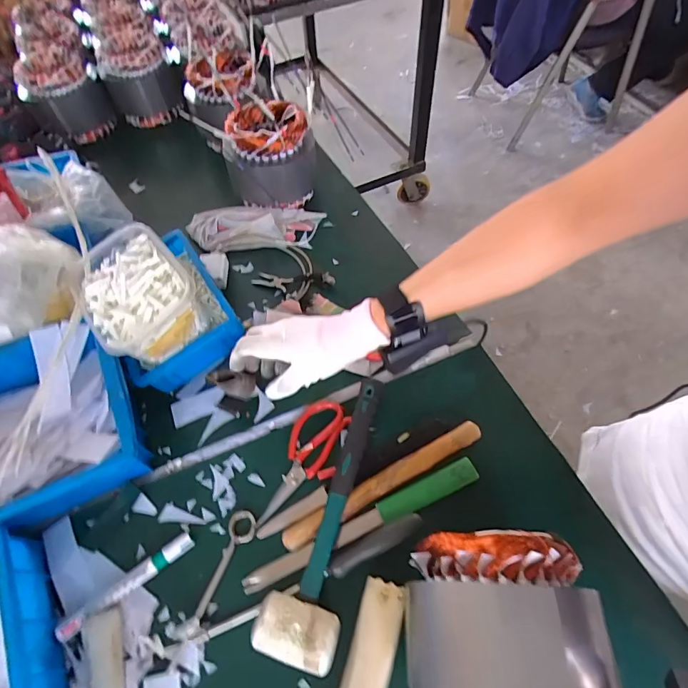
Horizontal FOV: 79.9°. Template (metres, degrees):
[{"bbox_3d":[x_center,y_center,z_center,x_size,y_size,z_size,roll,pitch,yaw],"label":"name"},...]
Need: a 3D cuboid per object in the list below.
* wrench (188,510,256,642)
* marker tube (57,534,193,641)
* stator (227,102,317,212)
[{"bbox_3d":[-0.126,0.236,0.427,0.029,0.009,0.121,15,60,11],"label":"wrench"},{"bbox_3d":[-0.221,0.247,0.423,0.141,0.013,0.017,-33,62,-17],"label":"marker tube"},{"bbox_3d":[-0.114,-0.303,0.685,0.124,0.150,0.124,-2,58,1],"label":"stator"}]

